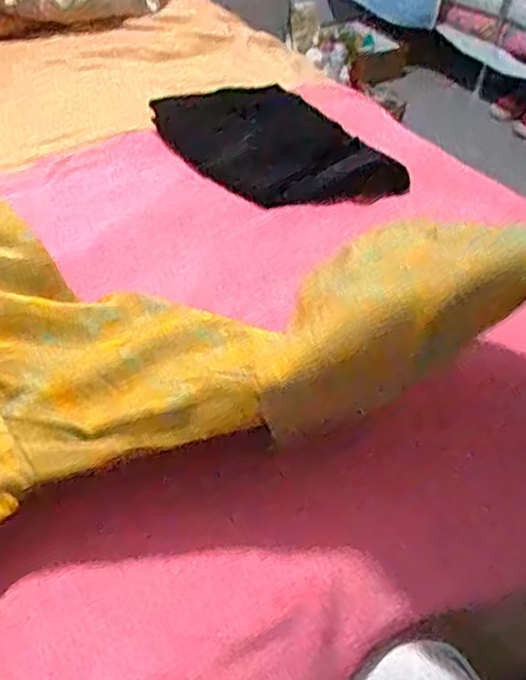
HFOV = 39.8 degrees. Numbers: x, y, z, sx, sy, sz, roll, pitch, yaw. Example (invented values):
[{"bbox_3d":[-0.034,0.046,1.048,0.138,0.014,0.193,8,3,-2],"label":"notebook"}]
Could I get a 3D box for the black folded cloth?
[{"bbox_3d":[0.022,-0.280,1.009,0.221,0.046,0.315,-22,50,-28],"label":"black folded cloth"}]

